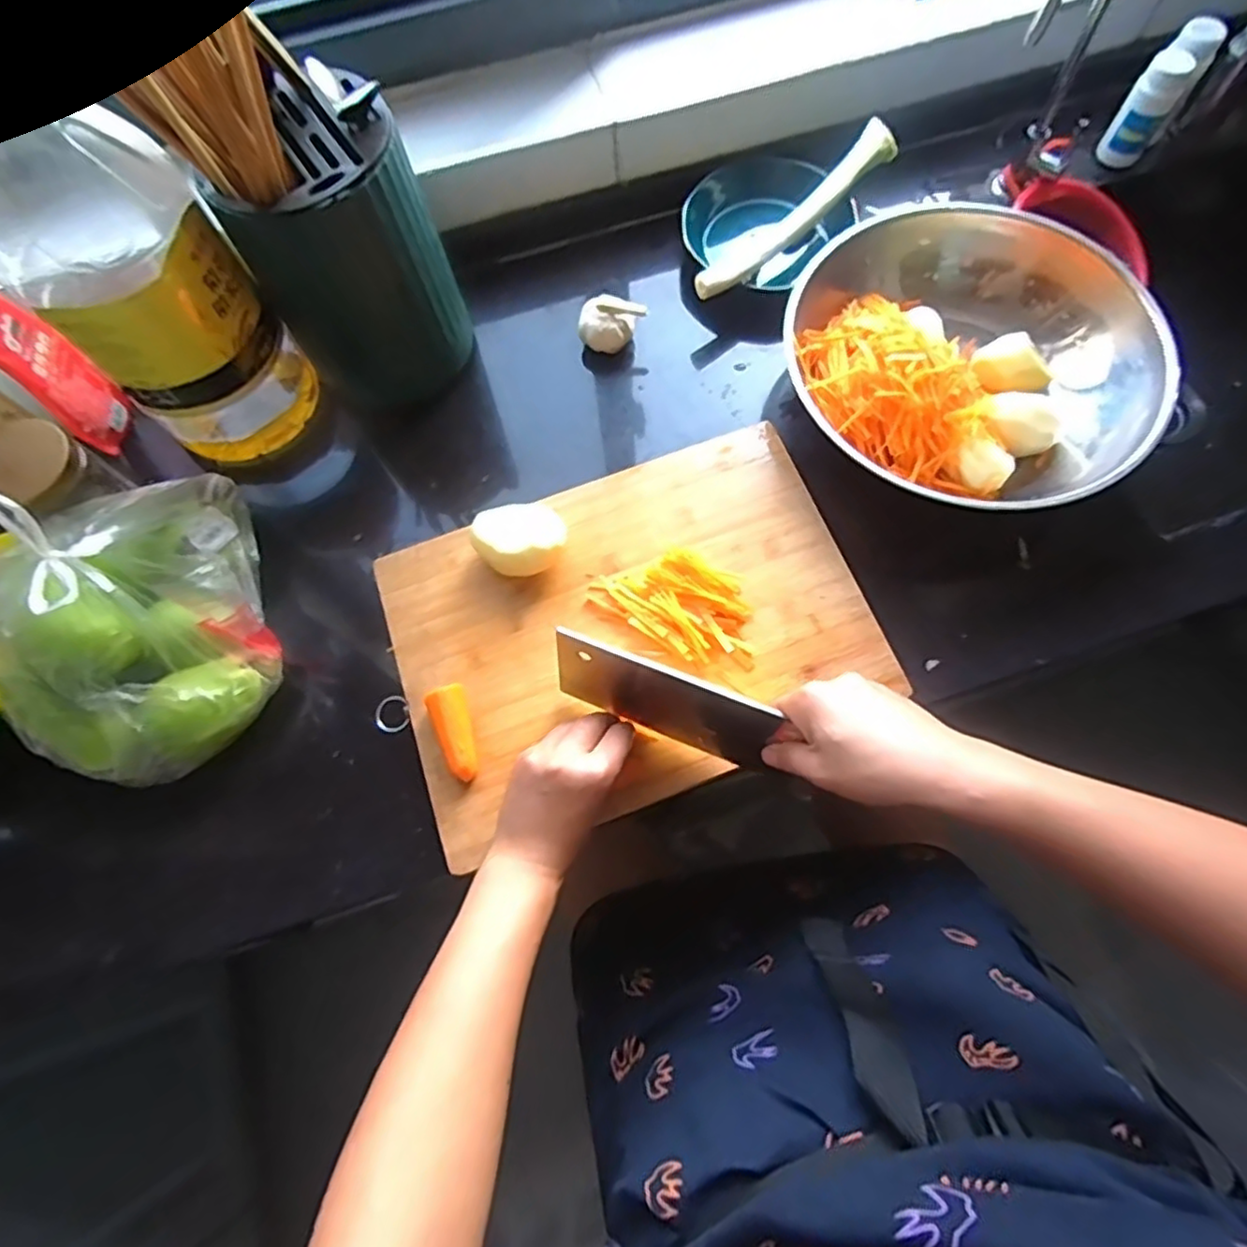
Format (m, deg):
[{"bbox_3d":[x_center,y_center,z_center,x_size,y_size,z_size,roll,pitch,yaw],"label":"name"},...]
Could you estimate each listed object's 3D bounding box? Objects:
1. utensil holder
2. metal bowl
[{"bbox_3d":[-0.221,-0.295,0.554,0.146,0.199,0.121,-36,73,-9],"label":"utensil holder"},{"bbox_3d":[0.295,-0.219,0.586,0.305,0.091,0.296,5,72,4],"label":"metal bowl"}]

